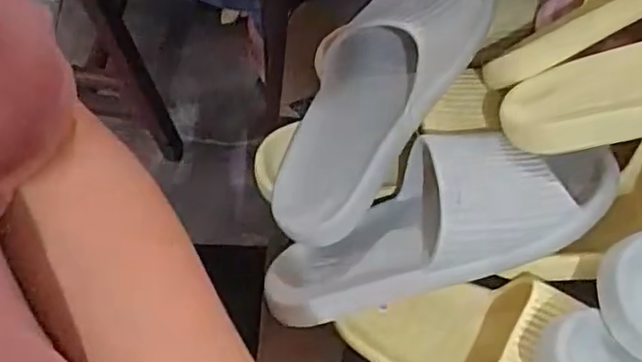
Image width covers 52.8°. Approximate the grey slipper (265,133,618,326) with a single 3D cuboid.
[{"bbox_3d":[0.080,0.025,0.481,0.264,0.065,0.114,-24,66,13],"label":"grey slipper"}]

